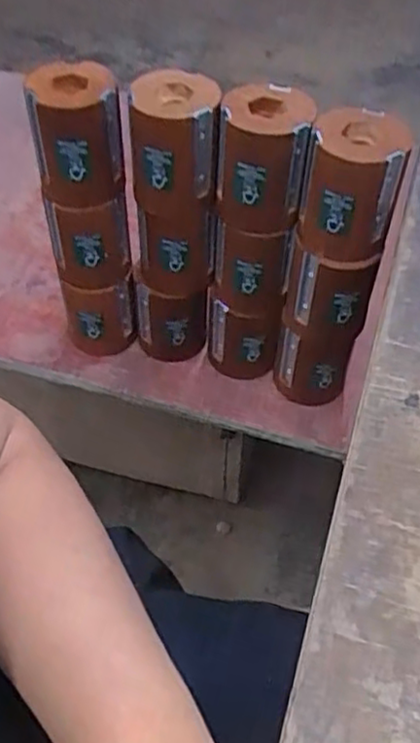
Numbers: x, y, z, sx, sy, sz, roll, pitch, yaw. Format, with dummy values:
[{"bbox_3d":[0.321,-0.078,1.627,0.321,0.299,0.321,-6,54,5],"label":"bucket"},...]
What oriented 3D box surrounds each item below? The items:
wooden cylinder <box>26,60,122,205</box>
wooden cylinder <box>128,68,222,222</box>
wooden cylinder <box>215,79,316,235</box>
[{"bbox_3d":[-0.117,-0.208,0.614,0.076,0.103,0.067,-7,51,-3],"label":"wooden cylinder"},{"bbox_3d":[-0.030,-0.194,0.598,0.074,0.096,0.086,1,51,3],"label":"wooden cylinder"},{"bbox_3d":[0.046,-0.181,0.597,0.077,0.102,0.066,9,52,9],"label":"wooden cylinder"}]

